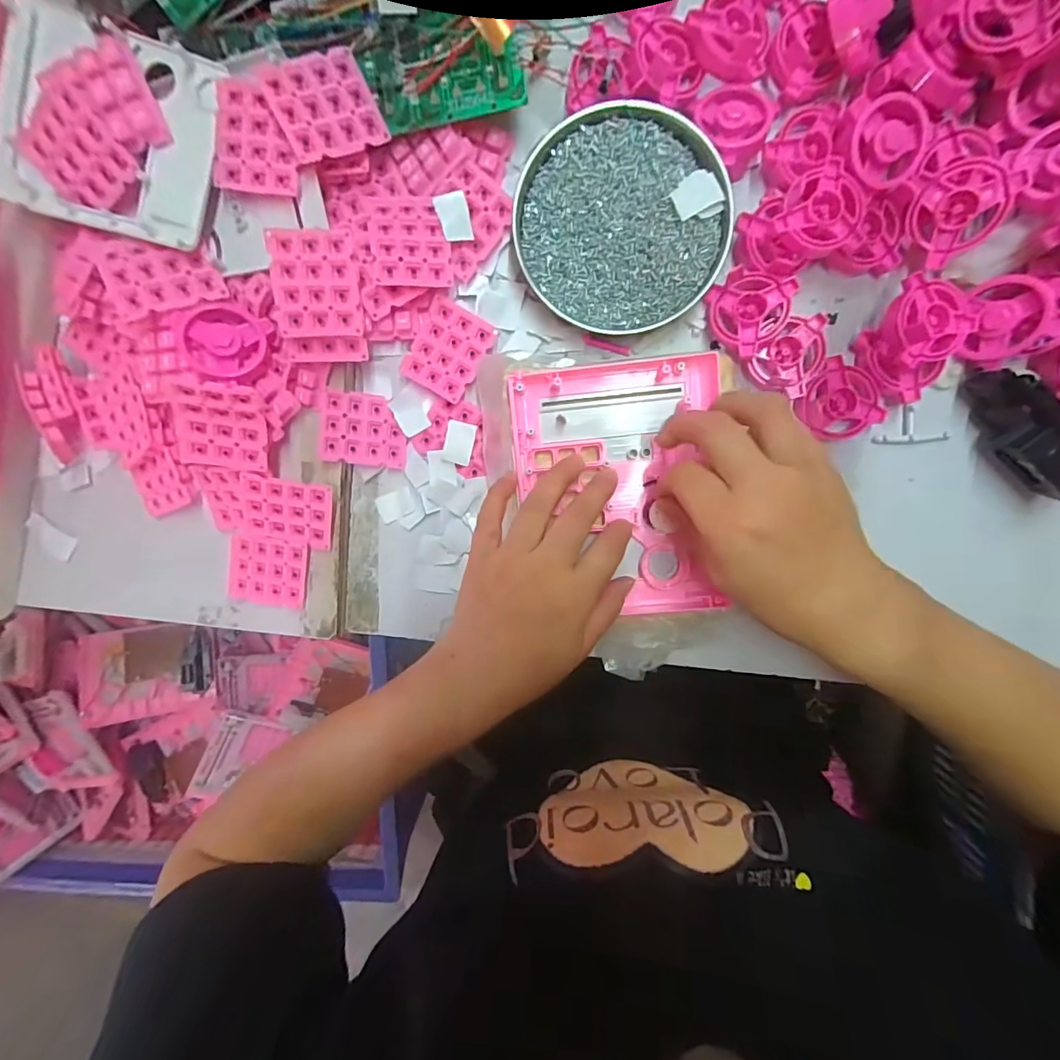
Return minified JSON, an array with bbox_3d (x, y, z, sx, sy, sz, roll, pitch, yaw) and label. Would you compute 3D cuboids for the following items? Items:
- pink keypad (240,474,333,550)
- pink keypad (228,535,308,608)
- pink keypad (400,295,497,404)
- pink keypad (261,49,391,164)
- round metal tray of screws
[{"bbox_3d":[-0.173,-0.013,0.329,0.060,0.007,0.050,9,117,-8],"label":"pink keypad"},{"bbox_3d":[-0.195,0.030,0.345,0.056,0.011,0.049,10,98,2],"label":"pink keypad"},{"bbox_3d":[-0.058,-0.125,0.324,0.048,0.008,0.059,31,98,-1],"label":"pink keypad"},{"bbox_3d":[-0.122,-0.253,0.276,0.057,0.004,0.049,-29,107,-16],"label":"pink keypad"},{"bbox_3d":[0.059,-0.200,0.302,0.137,0.017,0.124,34,98,-1],"label":"round metal tray of screws"}]

